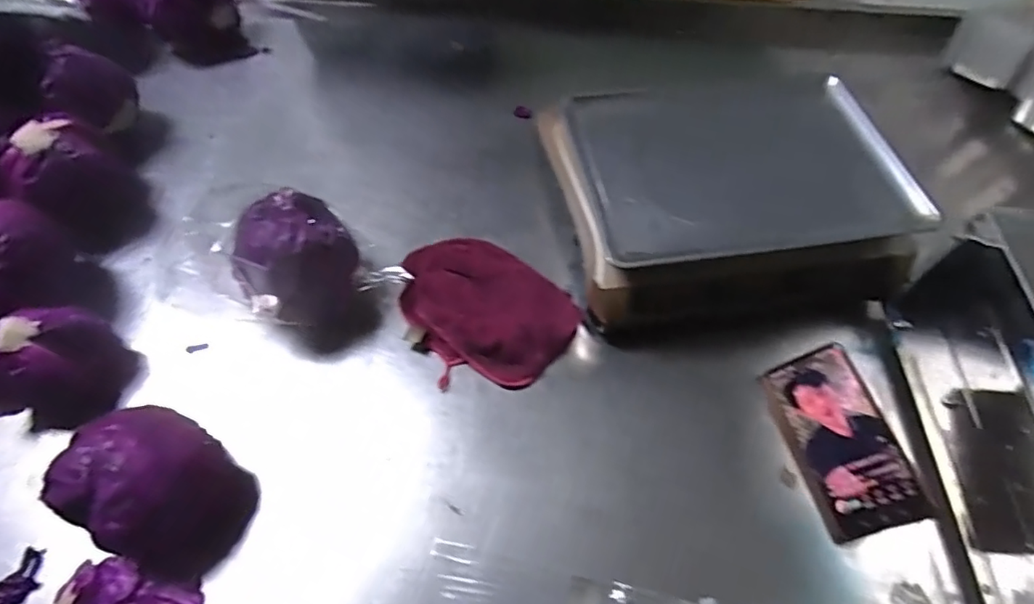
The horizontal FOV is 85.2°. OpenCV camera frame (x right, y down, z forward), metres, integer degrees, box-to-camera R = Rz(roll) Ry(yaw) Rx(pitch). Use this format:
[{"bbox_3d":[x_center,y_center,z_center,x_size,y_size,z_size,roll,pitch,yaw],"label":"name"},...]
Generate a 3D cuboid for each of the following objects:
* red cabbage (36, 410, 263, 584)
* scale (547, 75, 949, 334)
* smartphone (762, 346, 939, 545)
[{"bbox_3d":[-0.290,0.153,0.460,0.114,0.109,0.098,29,62,16],"label":"red cabbage"},{"bbox_3d":[0.222,-0.115,0.611,0.326,0.119,0.253,-8,58,-7],"label":"scale"},{"bbox_3d":[0.293,0.123,0.510,0.079,0.009,0.159,-31,55,28],"label":"smartphone"}]

